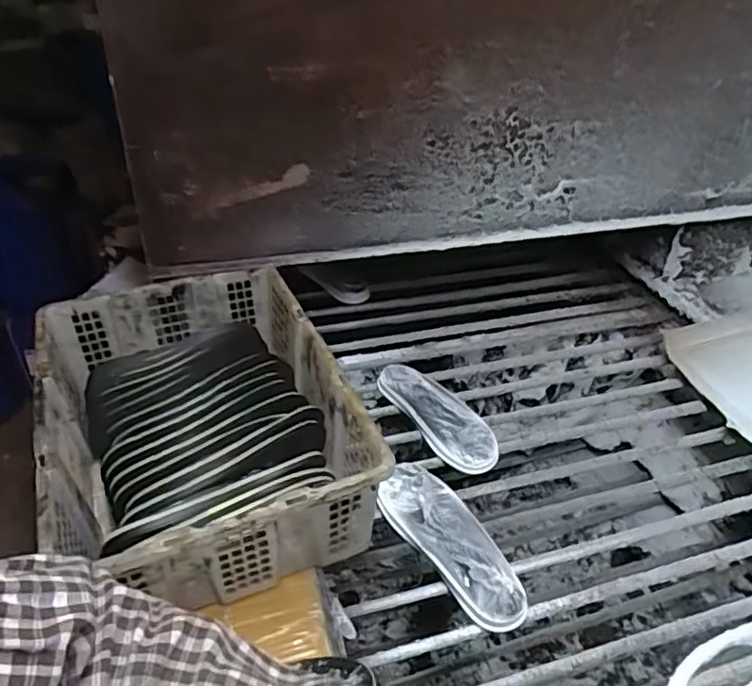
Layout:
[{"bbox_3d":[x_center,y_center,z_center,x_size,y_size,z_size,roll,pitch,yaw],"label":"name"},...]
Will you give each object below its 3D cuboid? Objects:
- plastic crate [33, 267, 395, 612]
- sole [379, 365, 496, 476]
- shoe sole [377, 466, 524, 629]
[{"bbox_3d":[-0.233,0.093,0.791,0.345,0.151,0.479,-15,42,-20],"label":"plastic crate"},{"bbox_3d":[0.104,0.119,0.992,0.106,0.023,0.262,-18,41,-23],"label":"sole"},{"bbox_3d":[0.102,0.261,0.789,0.104,0.023,0.247,-25,46,-29],"label":"shoe sole"}]

